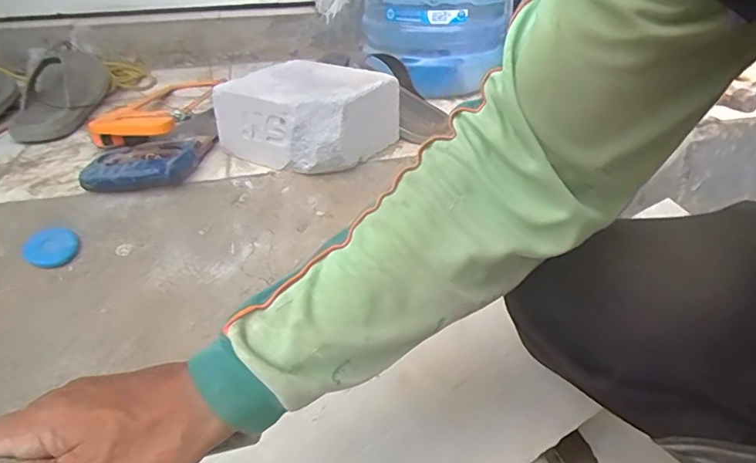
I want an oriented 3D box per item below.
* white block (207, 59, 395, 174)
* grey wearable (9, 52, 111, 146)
[{"bbox_3d":[-0.100,-0.165,0.778,0.203,0.106,0.176,18,35,28],"label":"white block"},{"bbox_3d":[-0.559,-0.258,0.956,0.118,0.070,0.332,-9,32,-13],"label":"grey wearable"}]

